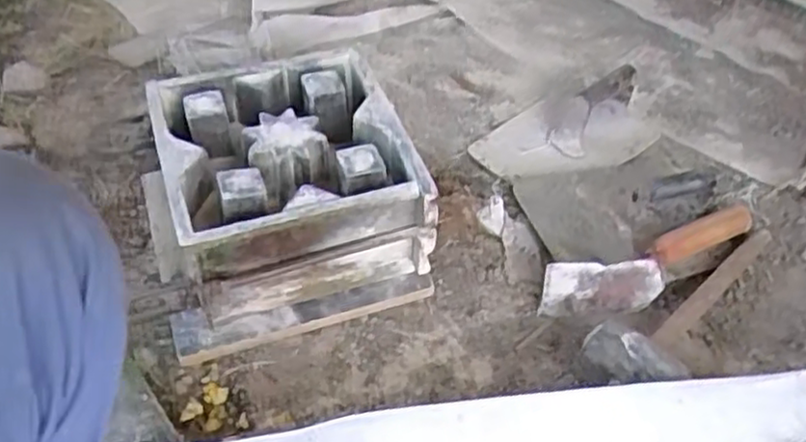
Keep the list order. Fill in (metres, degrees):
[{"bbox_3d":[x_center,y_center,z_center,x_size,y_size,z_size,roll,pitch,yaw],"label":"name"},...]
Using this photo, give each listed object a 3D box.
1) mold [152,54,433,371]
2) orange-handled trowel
[{"bbox_3d":[-0.126,-0.026,0.760,0.251,0.147,0.254,-14,48,-15],"label":"mold"},{"bbox_3d":[0.265,0.040,0.772,0.264,0.062,0.055,-19,50,-19],"label":"orange-handled trowel"}]

